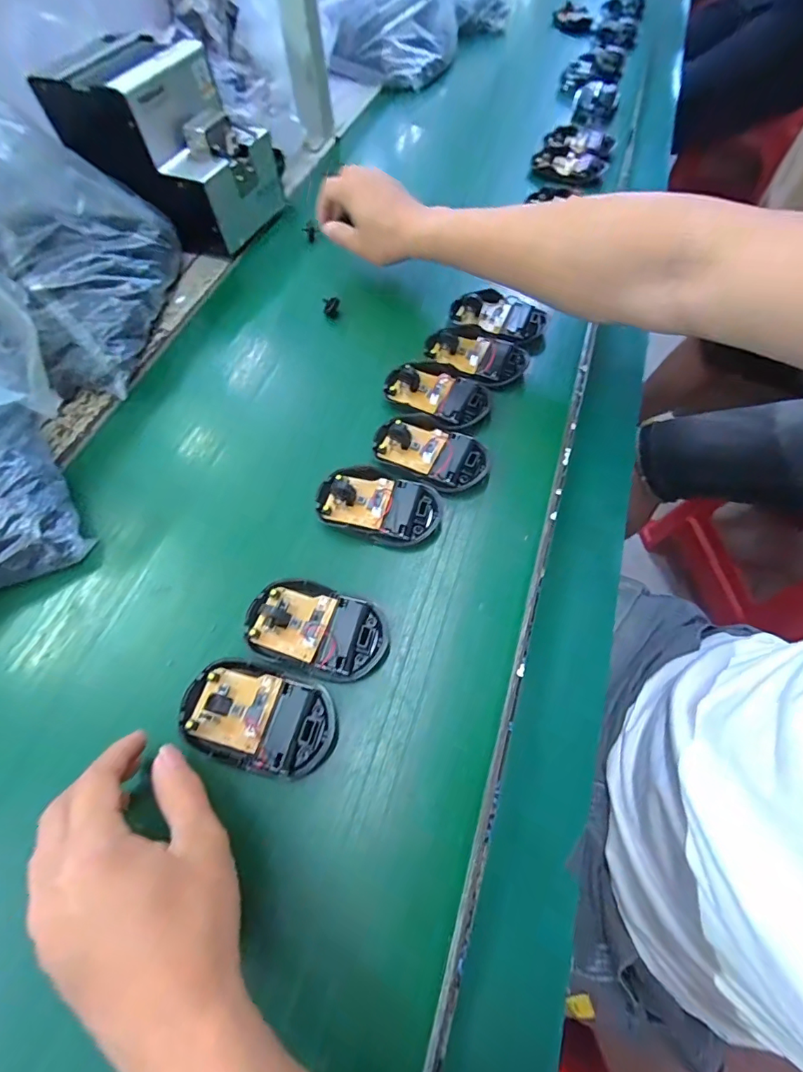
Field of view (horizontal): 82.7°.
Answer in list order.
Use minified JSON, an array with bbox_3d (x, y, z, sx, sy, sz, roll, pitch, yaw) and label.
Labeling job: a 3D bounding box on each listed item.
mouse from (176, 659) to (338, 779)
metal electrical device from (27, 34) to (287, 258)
[{"bbox_3d":[-0.089,0.111,0.282,0.096,0.016,0.057,15,67,10],"label":"mouse"},{"bbox_3d":[-0.250,-0.427,0.499,0.182,0.130,0.150,25,69,14],"label":"metal electrical device"}]

